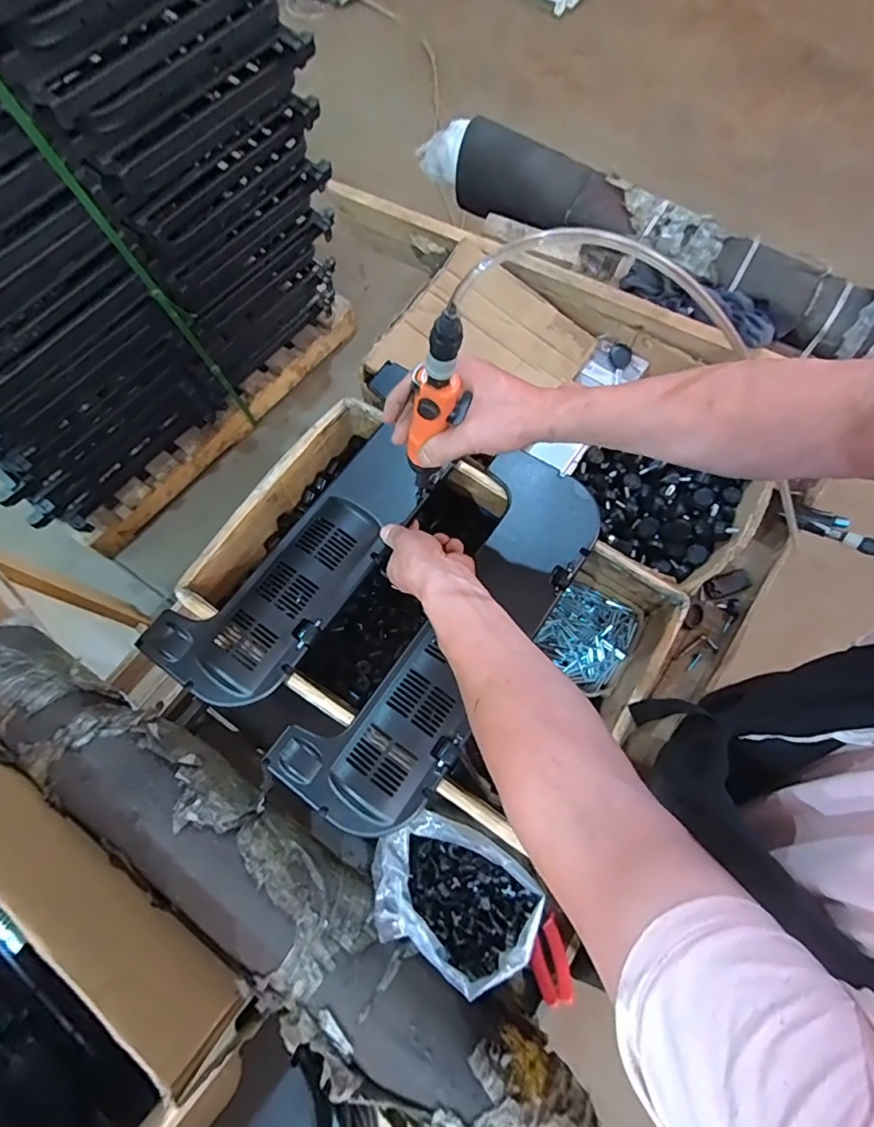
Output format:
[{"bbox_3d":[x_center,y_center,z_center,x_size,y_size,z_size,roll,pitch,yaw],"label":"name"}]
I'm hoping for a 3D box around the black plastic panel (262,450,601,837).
[{"bbox_3d":[0.021,0.074,0.592,0.155,0.022,0.467,35,75,10],"label":"black plastic panel"}]

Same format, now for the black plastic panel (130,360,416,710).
[{"bbox_3d":[-0.140,-0.046,0.630,0.158,0.026,0.461,33,73,10],"label":"black plastic panel"}]

